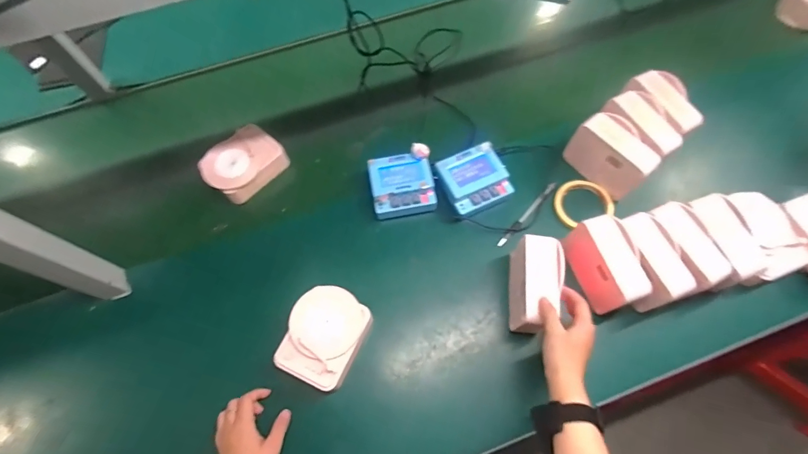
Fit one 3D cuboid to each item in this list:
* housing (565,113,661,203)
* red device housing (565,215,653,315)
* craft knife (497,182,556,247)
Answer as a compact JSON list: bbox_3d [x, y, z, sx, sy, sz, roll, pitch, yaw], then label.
[{"bbox_3d":[0.338,-0.115,0.655,0.060,0.089,0.125,-34,69,-12],"label":"housing"},{"bbox_3d":[0.296,0.055,0.588,0.059,0.080,0.126,-18,67,-6],"label":"red device housing"},{"bbox_3d":[0.208,-0.023,0.678,0.013,0.011,0.153,39,73,17],"label":"craft knife"}]

